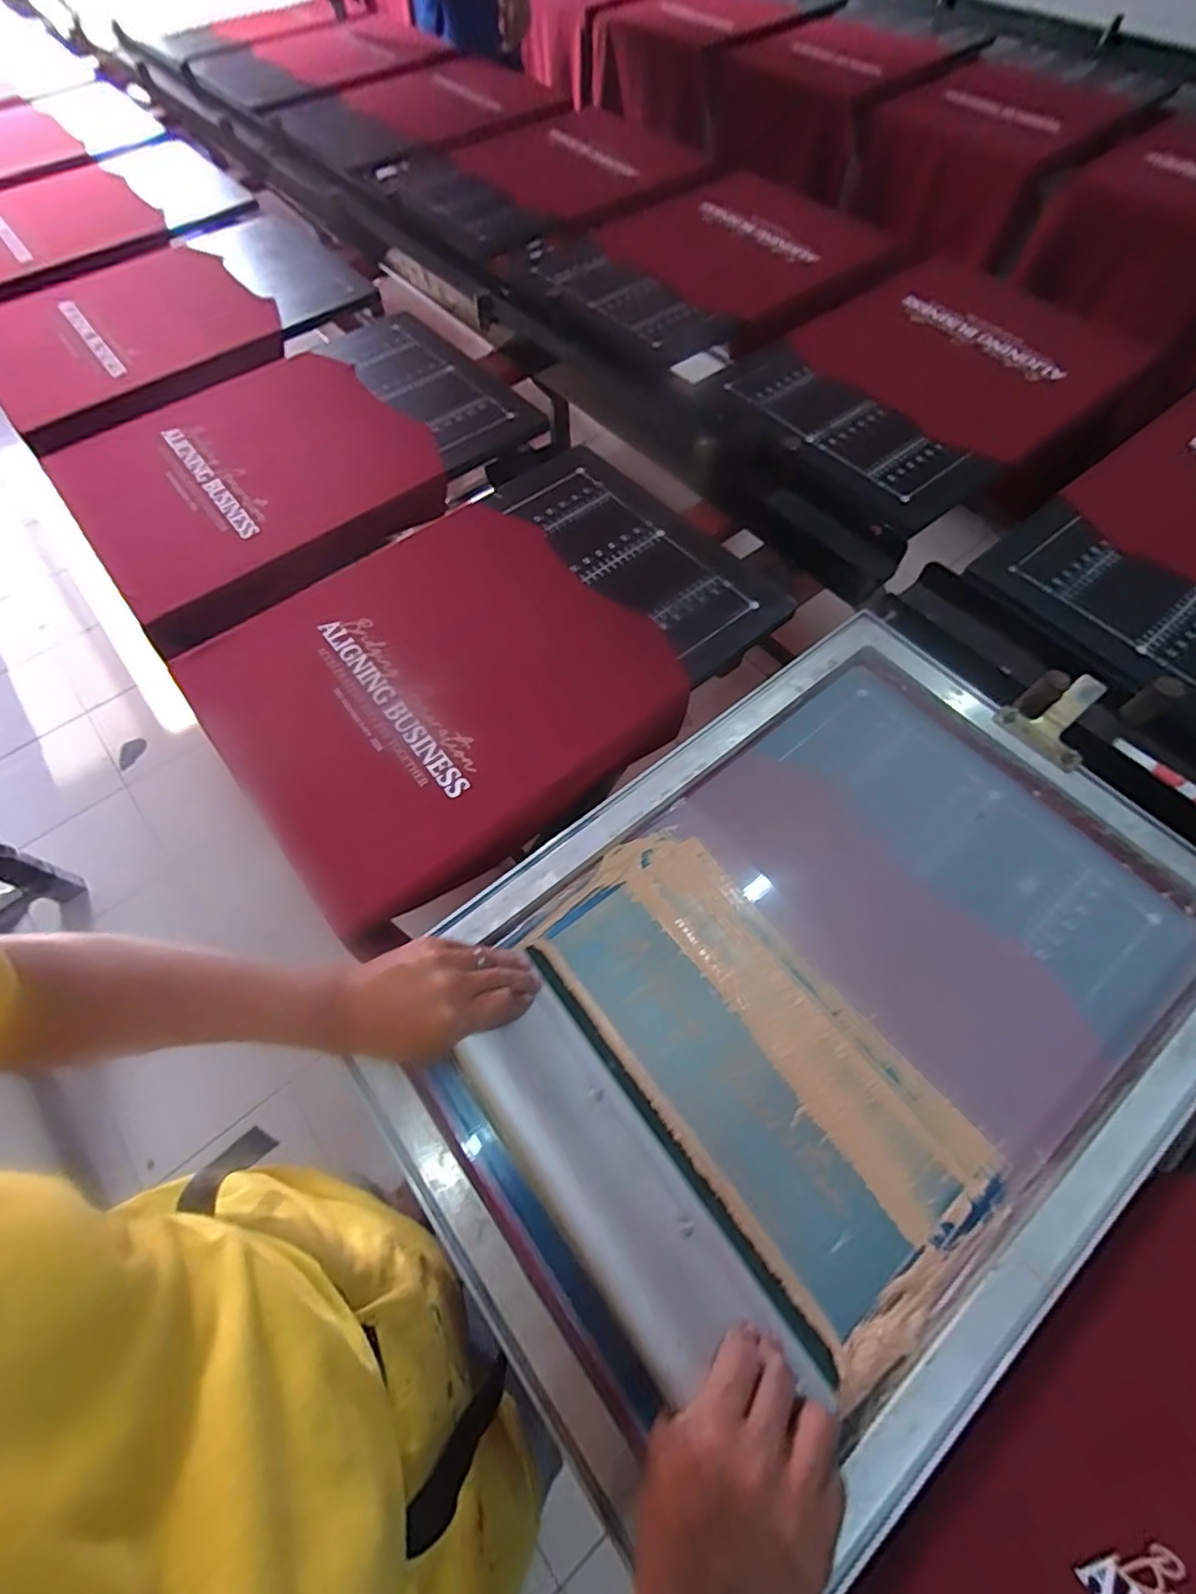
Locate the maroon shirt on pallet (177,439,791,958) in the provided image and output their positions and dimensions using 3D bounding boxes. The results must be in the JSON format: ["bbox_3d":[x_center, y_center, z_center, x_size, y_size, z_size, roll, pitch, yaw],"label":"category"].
[{"bbox_3d":[-0.118,-0.159,0.712,0.592,0.067,0.406,-35,70,-14],"label":"maroon shirt on pallet"}]

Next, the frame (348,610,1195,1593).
[{"bbox_3d":[0.180,0.160,0.493,0.652,0.049,0.472,-35,68,-13],"label":"frame"}]

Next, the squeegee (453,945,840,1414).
[{"bbox_3d":[0.016,0.254,0.408,0.296,0.133,0.028,49,117,22],"label":"squeegee"}]

